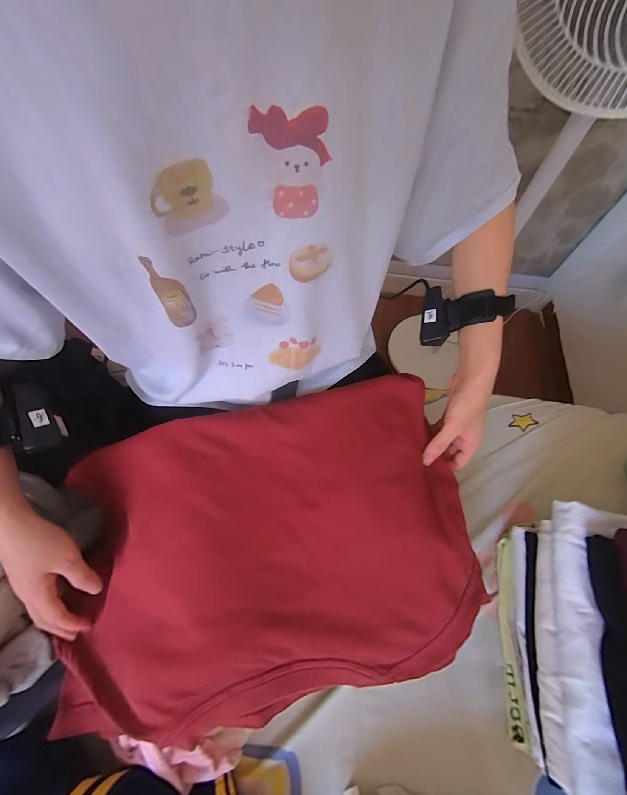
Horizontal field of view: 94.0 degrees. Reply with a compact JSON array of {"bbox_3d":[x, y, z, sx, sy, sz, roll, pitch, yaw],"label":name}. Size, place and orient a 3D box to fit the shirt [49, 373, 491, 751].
[{"bbox_3d":[-0.061,0.163,0.334,0.453,0.086,0.292,-12,66,-5],"label":"shirt"}]

